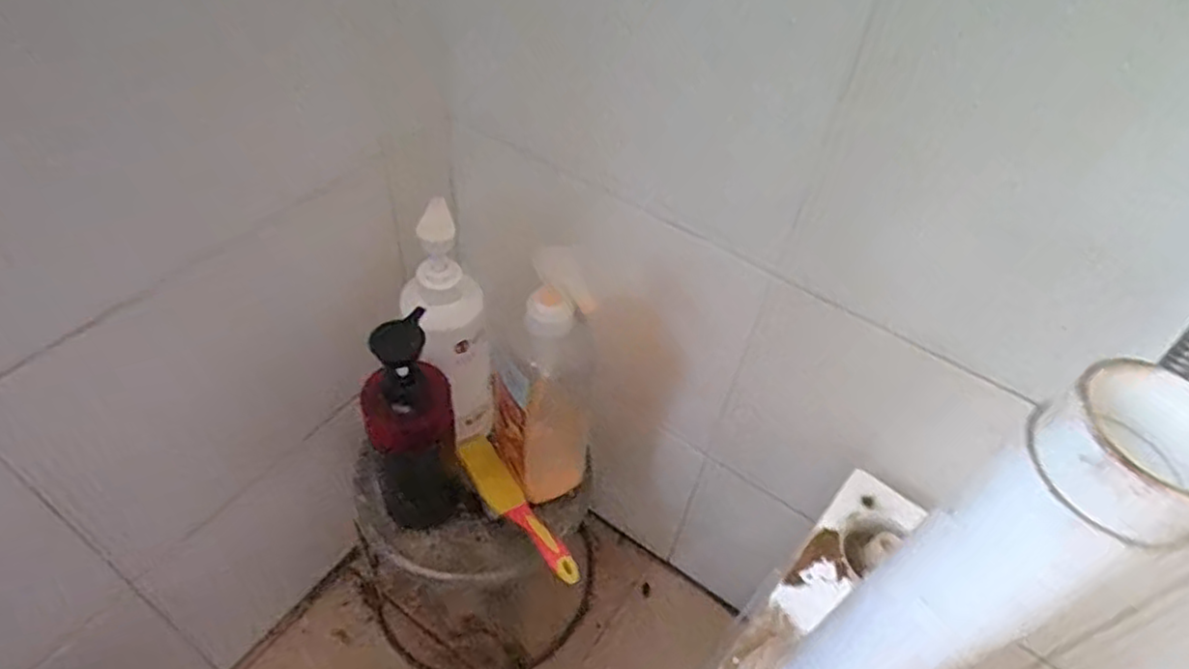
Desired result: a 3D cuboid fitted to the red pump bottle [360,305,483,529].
[{"bbox_3d":[-0.144,0.078,0.565,0.074,0.212,0.060,-9,50,-14],"label":"red pump bottle"}]

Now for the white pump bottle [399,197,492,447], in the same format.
[{"bbox_3d":[-0.123,0.007,0.587,0.056,0.233,0.067,39,56,25],"label":"white pump bottle"}]

